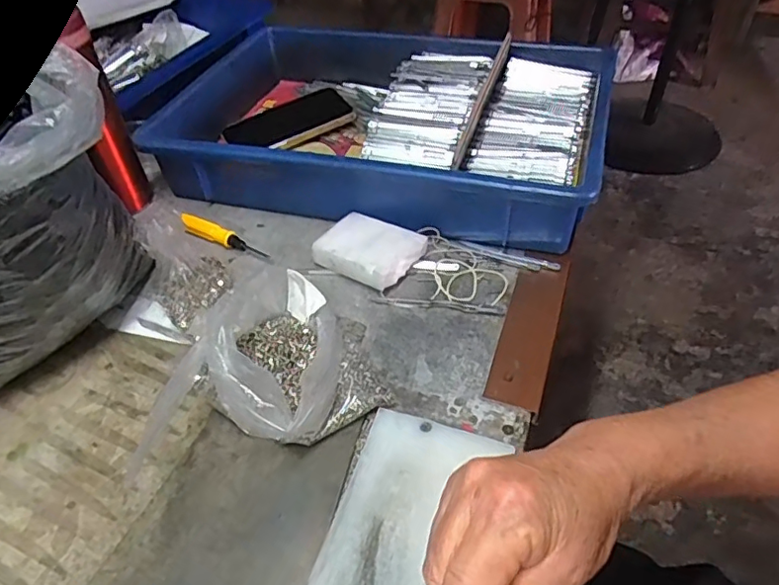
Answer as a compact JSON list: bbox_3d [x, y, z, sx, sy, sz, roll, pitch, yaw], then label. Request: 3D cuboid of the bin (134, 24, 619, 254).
[{"bbox_3d":[-0.017,-0.182,0.612,0.454,0.083,0.288,9,45,14],"label":"bin"}]

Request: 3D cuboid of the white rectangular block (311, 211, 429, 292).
[{"bbox_3d":[-0.018,-0.038,0.496,0.083,0.019,0.064,22,49,26],"label":"white rectangular block"}]

